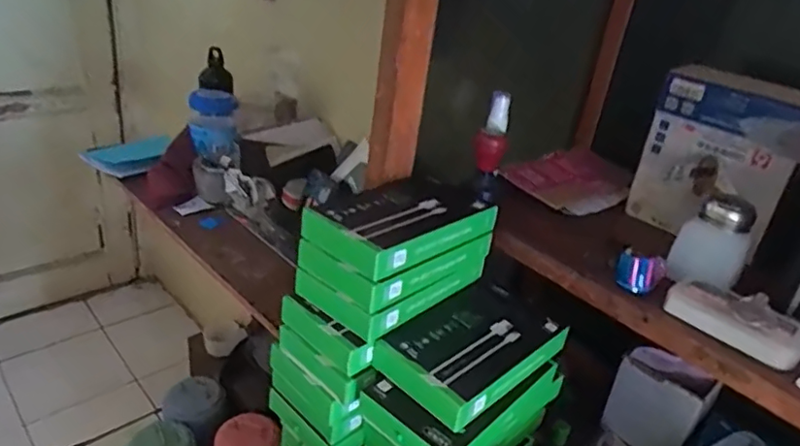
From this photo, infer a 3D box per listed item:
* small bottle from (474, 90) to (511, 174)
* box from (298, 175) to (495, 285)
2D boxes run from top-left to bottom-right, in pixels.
[{"bbox_3d":[0.098,-0.095,0.591,0.031,0.032,0.084,12,72,11],"label":"small bottle"},{"bbox_3d":[0.004,-0.004,0.507,0.088,0.030,0.161,28,34,36],"label":"box"}]

